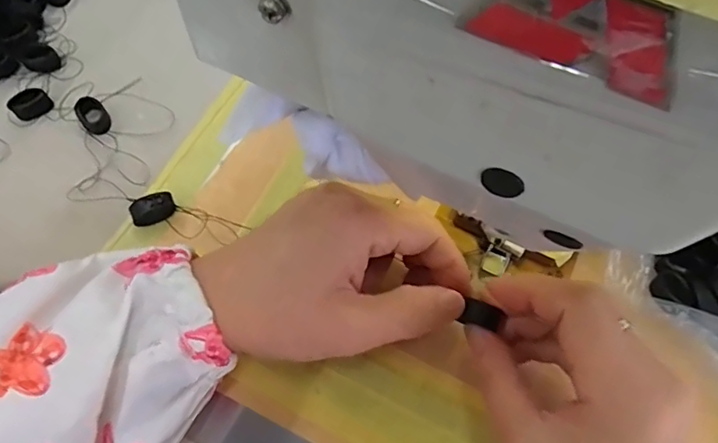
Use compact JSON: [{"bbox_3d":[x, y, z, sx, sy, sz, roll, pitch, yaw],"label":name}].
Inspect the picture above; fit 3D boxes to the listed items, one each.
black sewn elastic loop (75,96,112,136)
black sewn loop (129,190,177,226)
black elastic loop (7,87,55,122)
[{"bbox_3d":[-0.147,-0.059,0.291,0.015,0.006,0.022,-35,71,-16],"label":"black sewn elastic loop"},{"bbox_3d":[-0.105,-0.006,0.266,0.022,0.012,0.011,-24,70,-9],"label":"black sewn loop"},{"bbox_3d":[-0.183,-0.066,0.292,0.021,0.010,0.012,-21,67,-11],"label":"black elastic loop"}]

